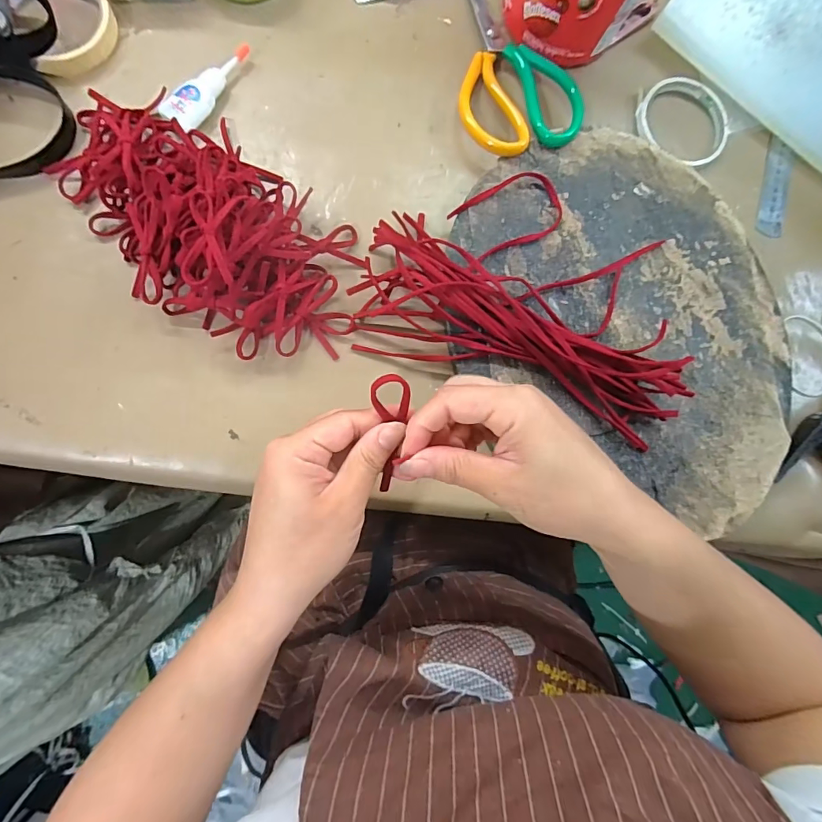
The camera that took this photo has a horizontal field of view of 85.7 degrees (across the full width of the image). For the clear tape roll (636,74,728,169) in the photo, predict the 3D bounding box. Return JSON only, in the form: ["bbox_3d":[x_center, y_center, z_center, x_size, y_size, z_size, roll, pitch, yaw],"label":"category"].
[{"bbox_3d":[0.254,-0.268,0.412,0.093,0.015,0.085,1,83,-5],"label":"clear tape roll"}]

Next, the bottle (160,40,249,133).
[{"bbox_3d":[-0.168,-0.269,0.364,0.027,0.016,0.092,29,82,-2],"label":"bottle"}]

